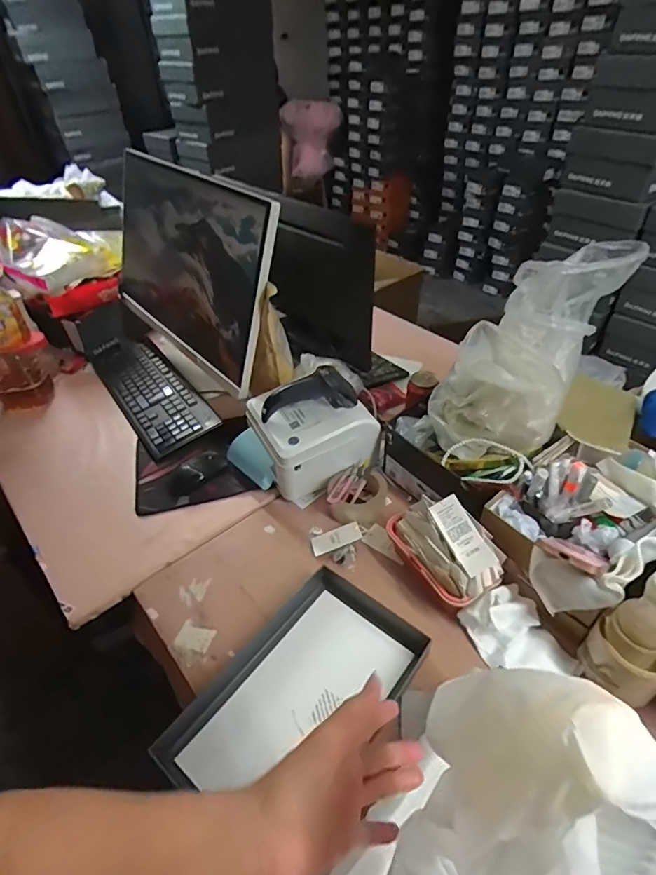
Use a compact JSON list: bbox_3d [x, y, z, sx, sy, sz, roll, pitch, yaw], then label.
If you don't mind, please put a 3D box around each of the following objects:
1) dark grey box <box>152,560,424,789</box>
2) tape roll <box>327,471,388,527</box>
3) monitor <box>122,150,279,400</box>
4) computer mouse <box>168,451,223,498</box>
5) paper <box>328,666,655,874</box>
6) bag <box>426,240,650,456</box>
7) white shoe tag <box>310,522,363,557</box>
[{"bbox_3d":[-0.038,0.315,0.573,0.184,0.037,0.308,30,51,31],"label":"dark grey box"},{"bbox_3d":[0.046,0.102,0.798,0.101,0.055,0.093,-1,42,1],"label":"tape roll"},{"bbox_3d":[-0.309,-0.373,0.967,0.068,0.325,0.608,-13,39,-41],"label":"monitor"},{"bbox_3d":[-0.245,0.066,0.855,0.105,0.034,0.068,-34,51,-31],"label":"computer mouse"},{"bbox_3d":[0.089,0.229,0.250,0.122,0.226,0.080,32,10,33],"label":"paper"},{"bbox_3d":[0.318,-0.147,0.727,0.414,0.140,0.175,-53,50,9],"label":"bag"},{"bbox_3d":[0.013,0.162,0.746,0.080,0.005,0.040,-22,36,5],"label":"white shoe tag"}]

